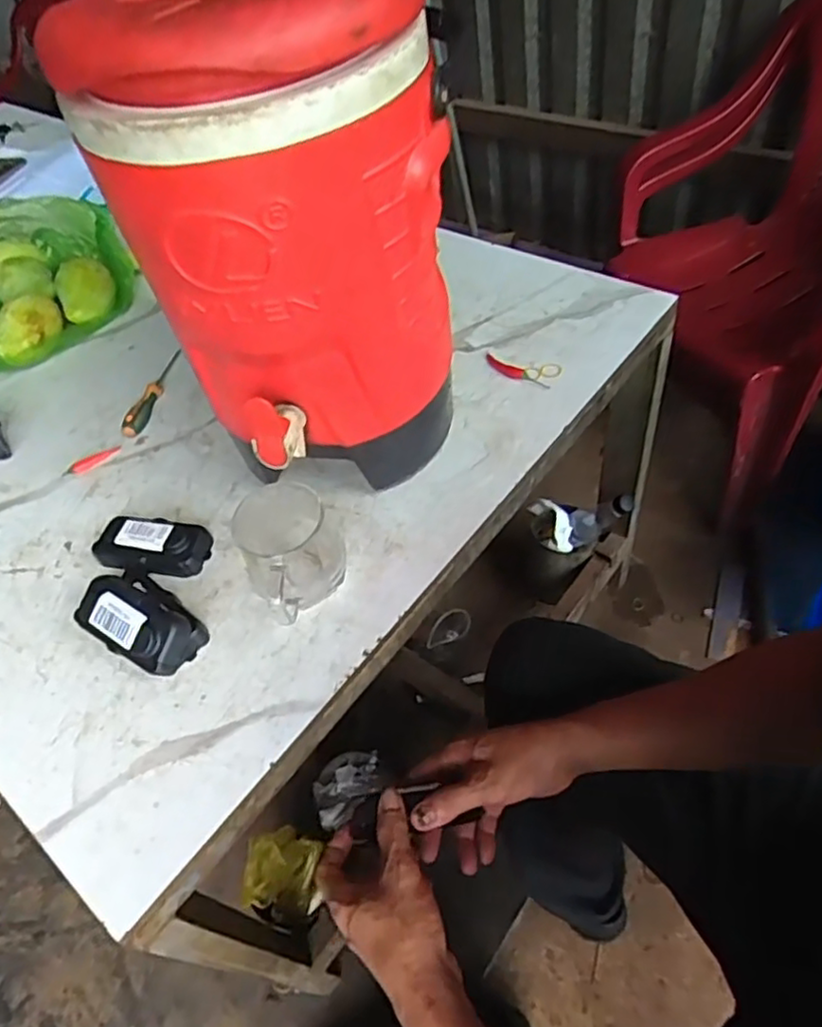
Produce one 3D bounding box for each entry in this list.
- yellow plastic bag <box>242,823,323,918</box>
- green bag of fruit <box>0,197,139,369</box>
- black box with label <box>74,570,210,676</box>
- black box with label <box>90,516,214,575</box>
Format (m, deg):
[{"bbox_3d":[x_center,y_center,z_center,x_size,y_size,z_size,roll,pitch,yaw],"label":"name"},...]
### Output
[{"bbox_3d":[-0.162,0.447,0.840,0.083,0.065,0.095,6,53,16],"label":"yellow plastic bag"},{"bbox_3d":[-0.580,-0.314,0.905,0.327,0.127,0.287,33,64,30],"label":"green bag of fruit"},{"bbox_3d":[-0.229,0.089,0.569,0.108,0.043,0.067,27,61,27],"label":"black box with label"},{"bbox_3d":[-0.243,0.029,0.629,0.105,0.029,0.049,1,52,12],"label":"black box with label"}]

